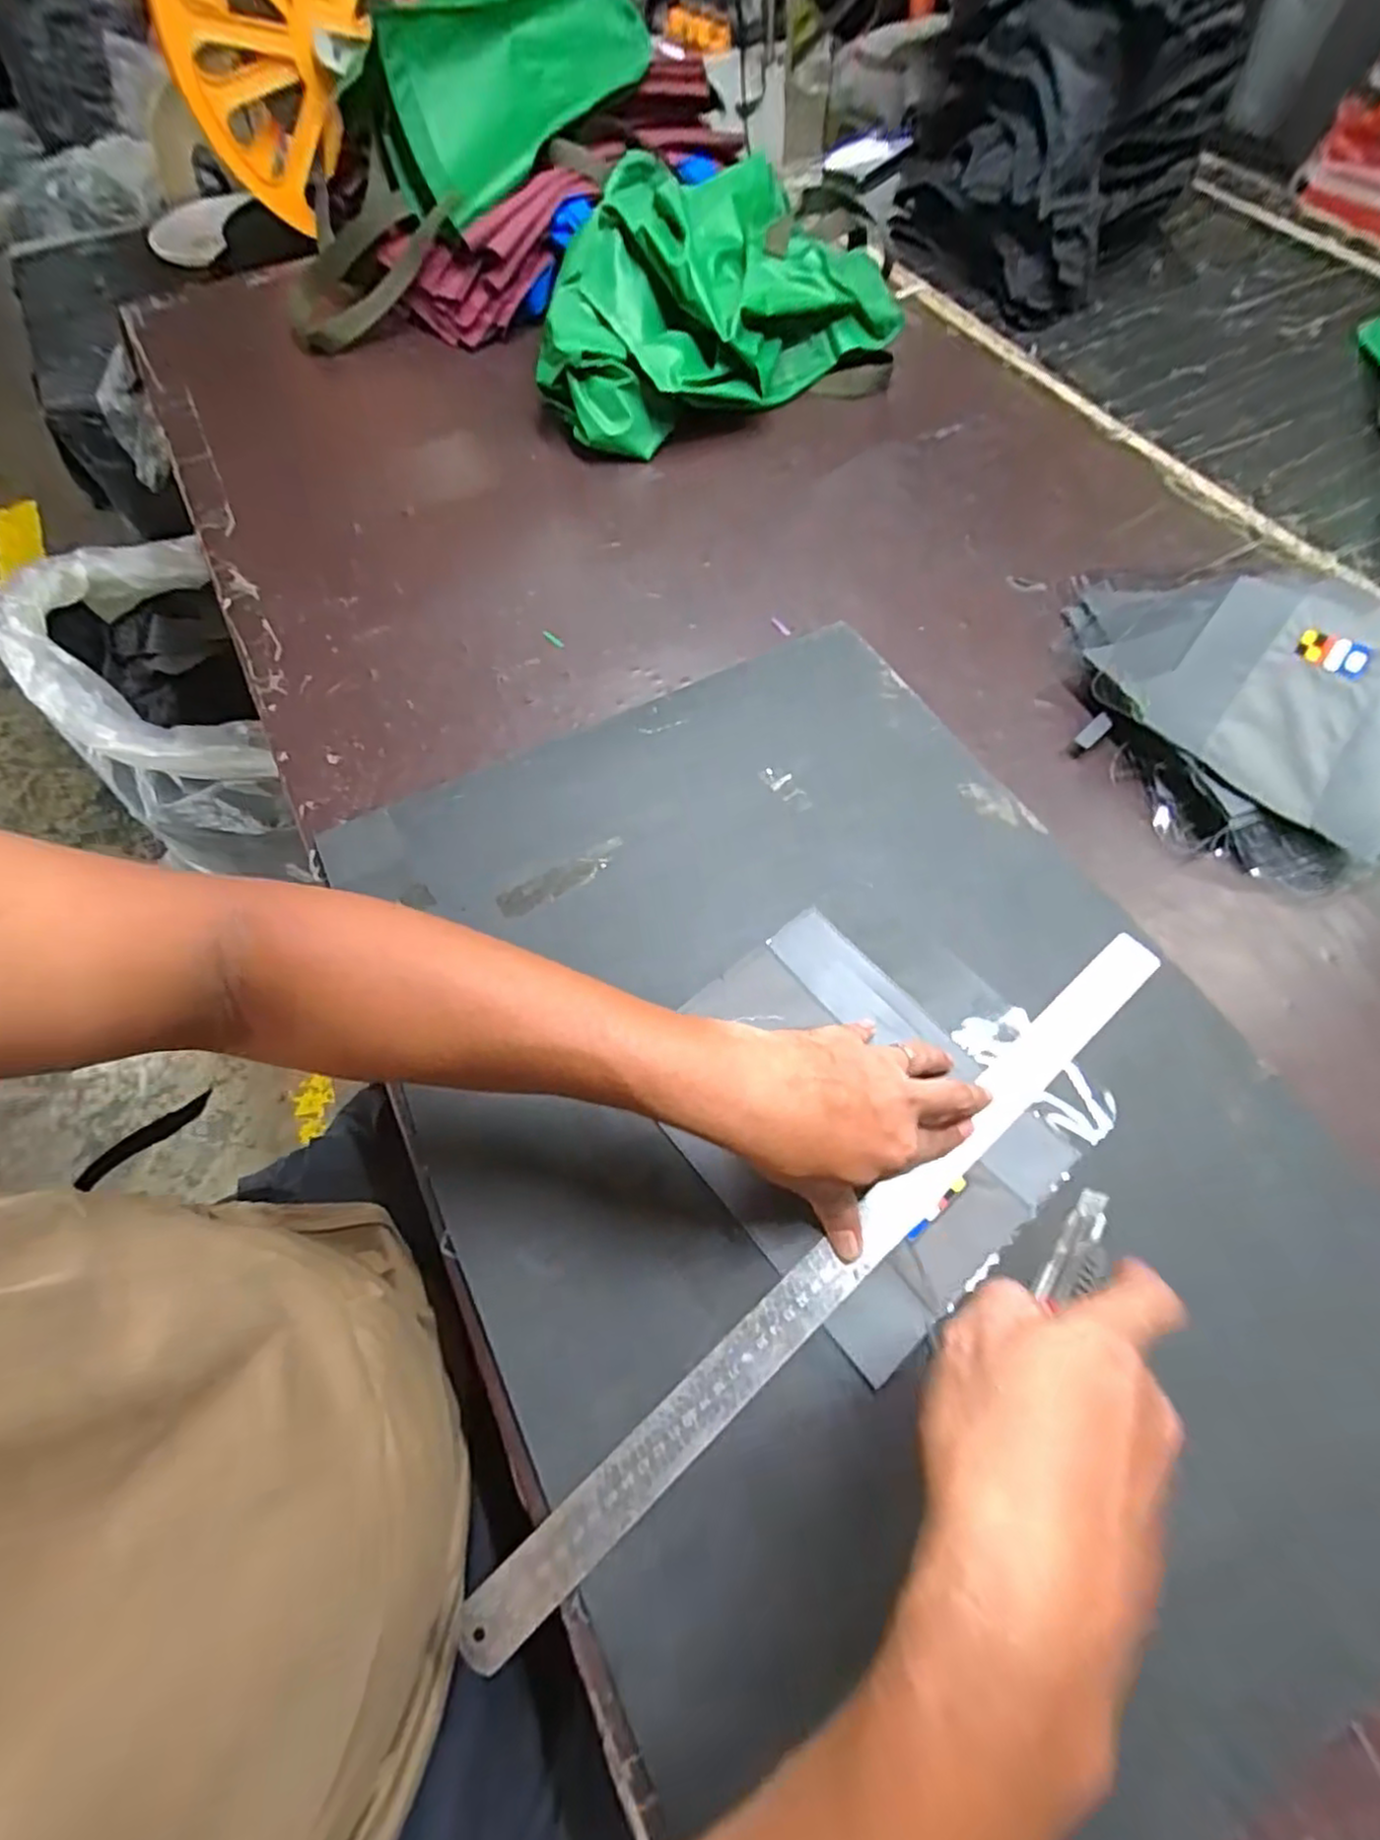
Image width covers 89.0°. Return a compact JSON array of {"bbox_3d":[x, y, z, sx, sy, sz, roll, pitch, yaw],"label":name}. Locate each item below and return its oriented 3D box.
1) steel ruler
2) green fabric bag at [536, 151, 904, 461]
[{"bbox_3d":[0.101,0.172,0.393,0.525,0.004,0.029,-37,64,-18],"label":"steel ruler"},{"bbox_3d":[0.007,-0.686,0.774,0.406,0.130,0.296,-35,67,-16],"label":"green fabric bag"}]

